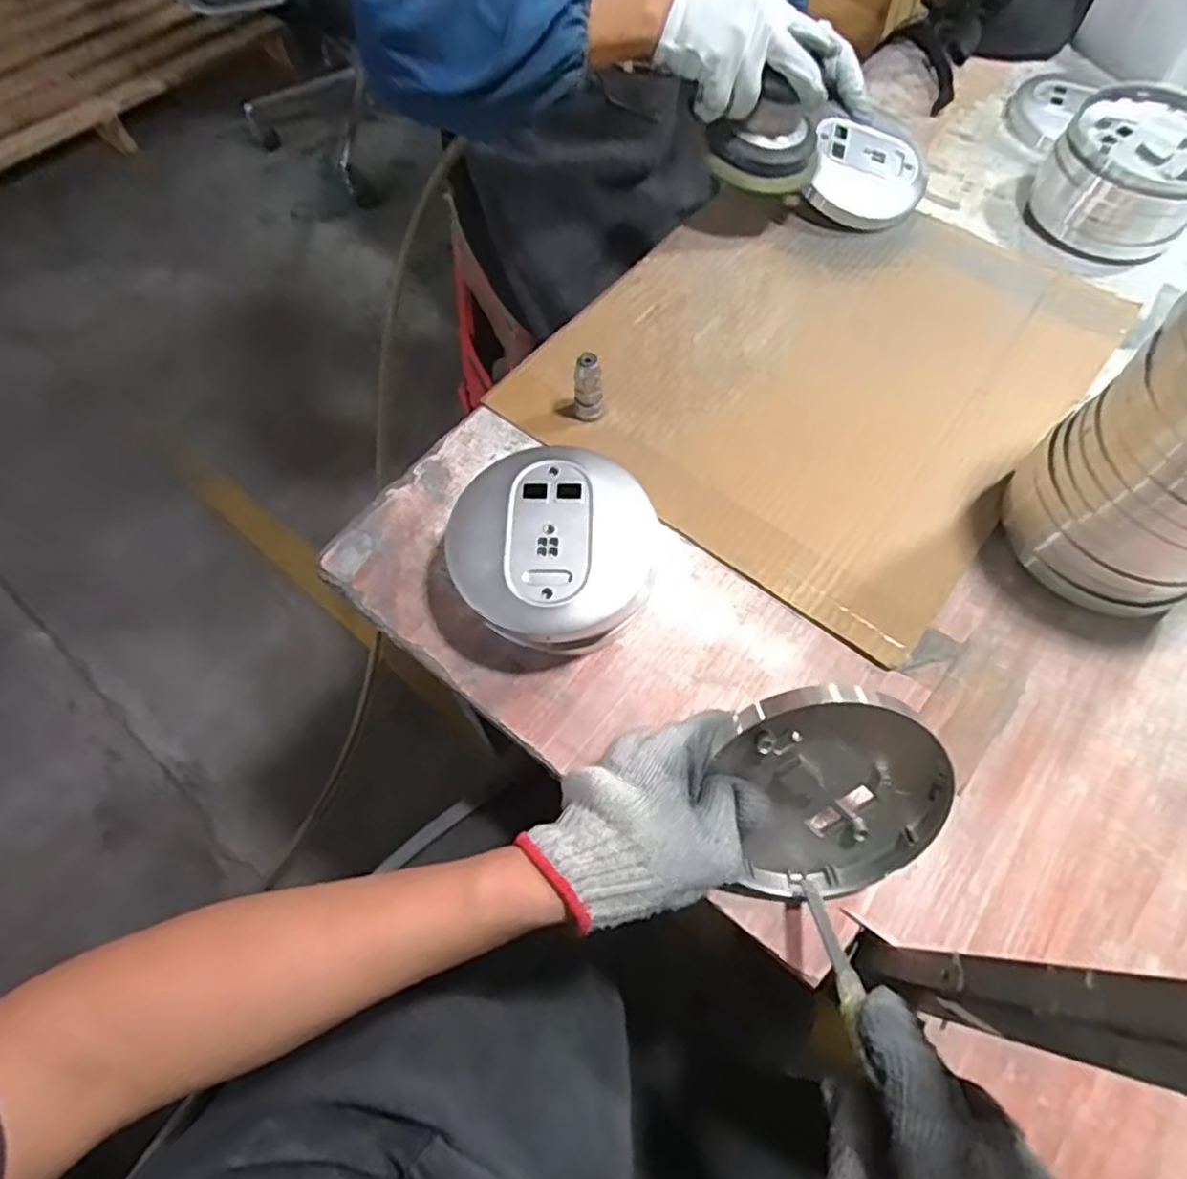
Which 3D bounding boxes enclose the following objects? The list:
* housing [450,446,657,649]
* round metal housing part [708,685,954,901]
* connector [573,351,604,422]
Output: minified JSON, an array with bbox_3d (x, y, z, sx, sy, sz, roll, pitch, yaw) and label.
[{"bbox_3d":[-0.026,-0.025,0.459,0.134,0.065,0.130,0,64,0],"label":"housing"},{"bbox_3d":[0.134,0.113,0.372,0.115,0.021,0.126,-1,110,-2],"label":"round metal housing part"},{"bbox_3d":[-0.004,-0.158,0.529,0.023,0.058,0.019,-9,65,-3],"label":"connector"}]

